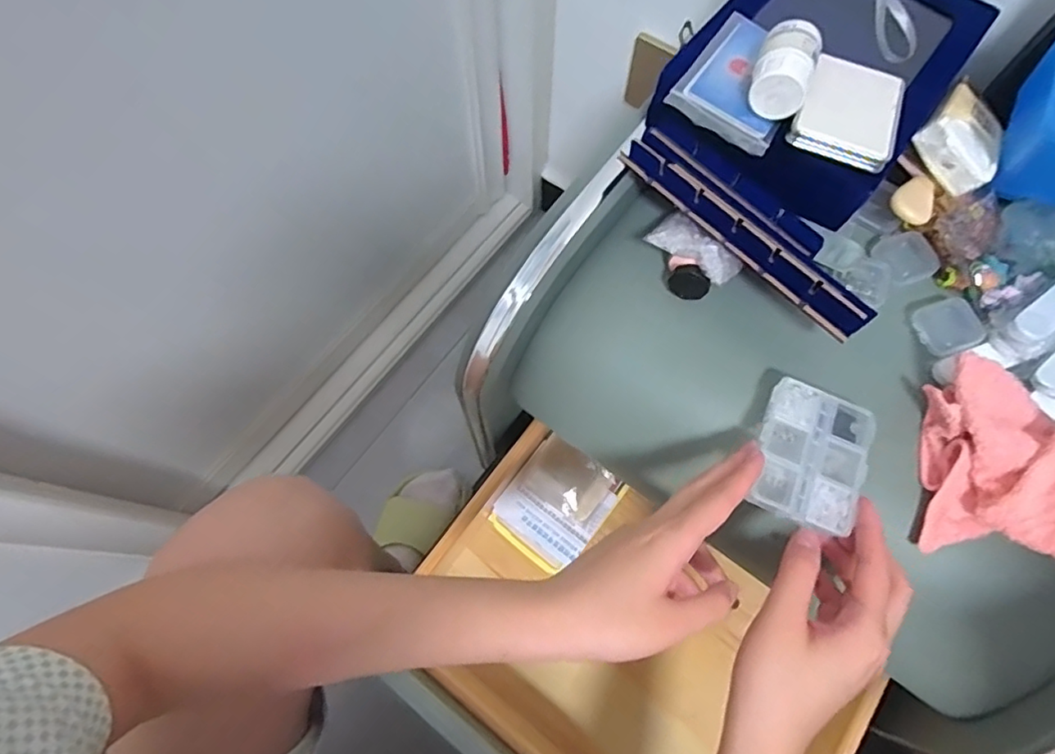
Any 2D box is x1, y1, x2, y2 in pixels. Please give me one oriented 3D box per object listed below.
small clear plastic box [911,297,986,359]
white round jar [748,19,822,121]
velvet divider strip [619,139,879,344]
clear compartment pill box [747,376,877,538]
[{"bbox_3d":[0.277,-0.033,0.364,0.040,0.009,0.034,-22,70,-8],"label":"small clear plastic box"},{"bbox_3d":[0.151,-0.180,0.329,0.032,0.033,0.047,20,70,8],"label":"white round jar"},{"bbox_3d":[0.130,-0.089,0.347,0.020,0.016,0.182,-41,74,-14],"label":"velvet divider strip"},{"bbox_3d":[0.168,0.048,0.333,0.062,0.015,0.082,27,71,10],"label":"clear compartment pill box"}]

